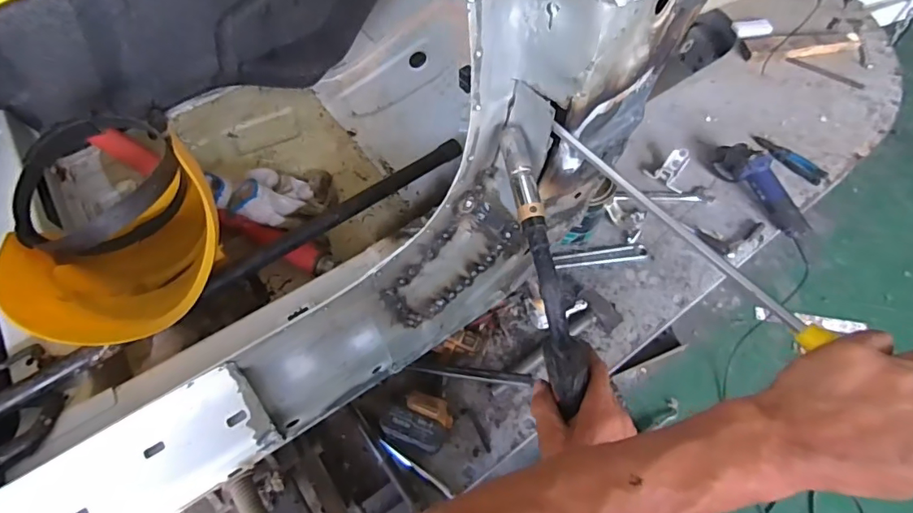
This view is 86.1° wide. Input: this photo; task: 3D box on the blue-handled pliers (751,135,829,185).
[{"bbox_3d":[0.888,-0.263,1.310,0.058,0.017,0.202,-40,67,-22],"label":"blue-handled pliers"}]

